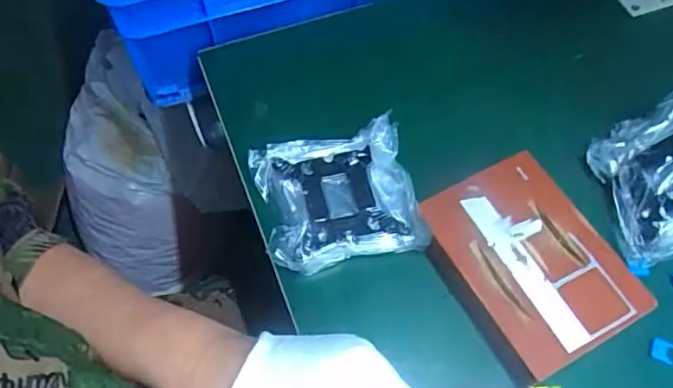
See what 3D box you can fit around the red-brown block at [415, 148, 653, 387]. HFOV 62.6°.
[{"bbox_3d":[0.129,0.047,0.382,0.106,0.030,0.138,-19,57,-17],"label":"red-brown block"}]

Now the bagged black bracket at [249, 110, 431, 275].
[{"bbox_3d":[-0.001,0.000,0.412,0.114,0.034,0.102,-6,54,-9],"label":"bagged black bracket"}]

